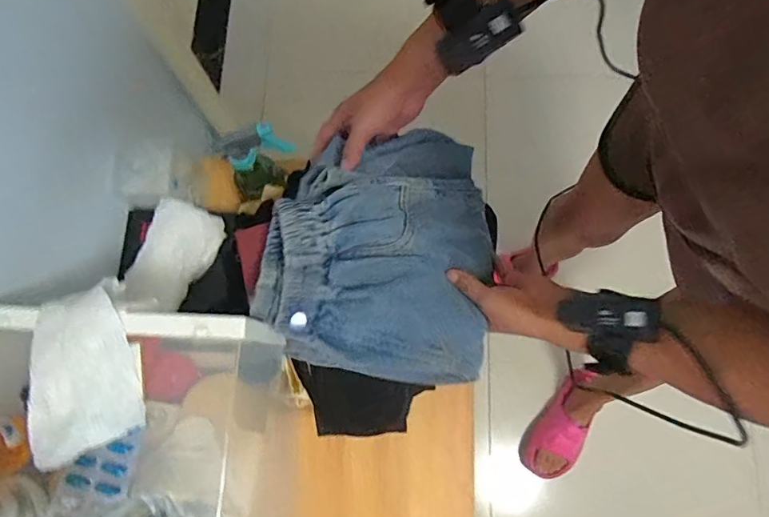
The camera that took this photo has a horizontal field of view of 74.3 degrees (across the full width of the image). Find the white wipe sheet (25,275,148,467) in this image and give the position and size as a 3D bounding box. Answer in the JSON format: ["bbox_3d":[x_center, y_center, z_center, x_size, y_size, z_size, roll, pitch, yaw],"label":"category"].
[{"bbox_3d":[-0.241,0.085,0.400,0.070,0.034,0.130,-21,77,-4],"label":"white wipe sheet"}]

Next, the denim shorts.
[{"bbox_3d":[0.000,-0.018,0.527,0.222,0.074,0.263,9,77,3],"label":"denim shorts"}]

